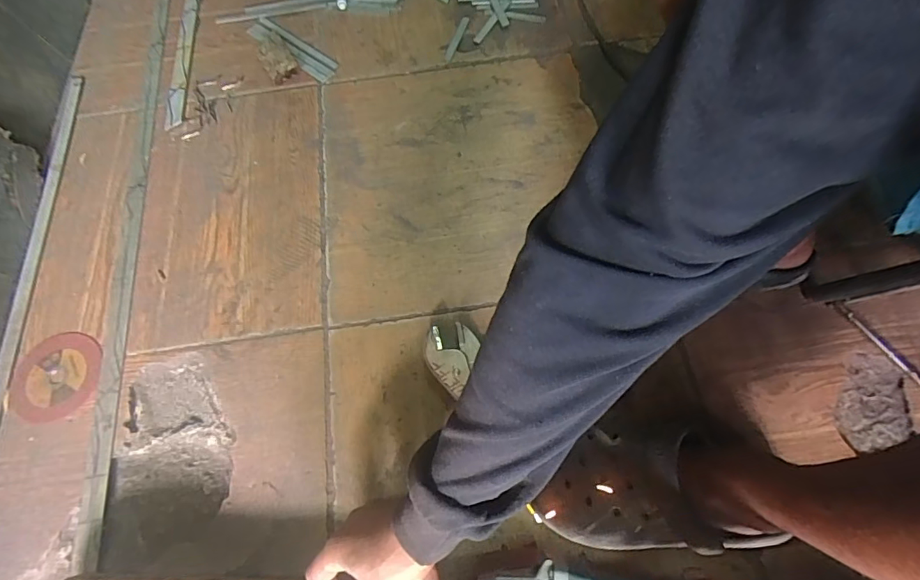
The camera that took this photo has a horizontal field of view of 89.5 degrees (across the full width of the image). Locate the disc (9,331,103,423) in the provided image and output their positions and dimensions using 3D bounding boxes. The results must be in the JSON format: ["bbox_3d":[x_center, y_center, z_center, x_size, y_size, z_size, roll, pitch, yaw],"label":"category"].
[{"bbox_3d":[-0.467,0.098,0.538,0.096,0.005,0.101,-11,66,-2],"label":"disc"}]

